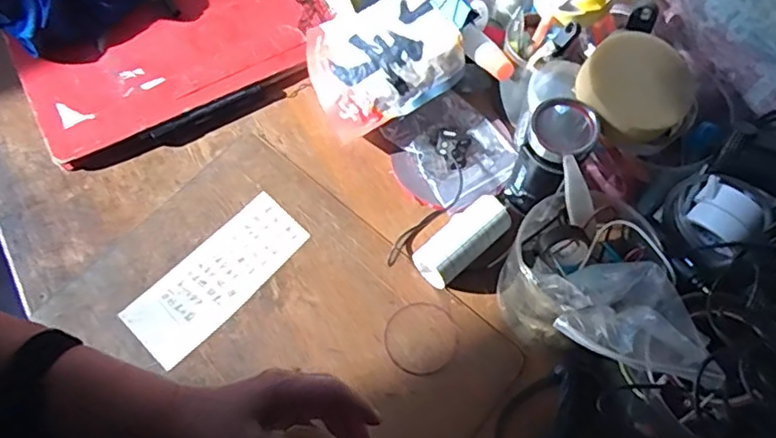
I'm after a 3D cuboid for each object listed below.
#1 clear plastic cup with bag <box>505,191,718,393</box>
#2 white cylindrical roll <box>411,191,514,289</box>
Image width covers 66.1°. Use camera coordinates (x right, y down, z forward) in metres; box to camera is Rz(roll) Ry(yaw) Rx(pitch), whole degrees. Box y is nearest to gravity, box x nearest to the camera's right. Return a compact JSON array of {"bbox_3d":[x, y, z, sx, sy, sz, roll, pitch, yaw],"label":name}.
[{"bbox_3d":[0.190,0.069,0.547,0.165,0.123,0.145,15,67,6],"label":"clear plastic cup with bag"},{"bbox_3d":[0.076,0.023,0.621,0.108,0.038,0.050,-38,72,-16],"label":"white cylindrical roll"}]

